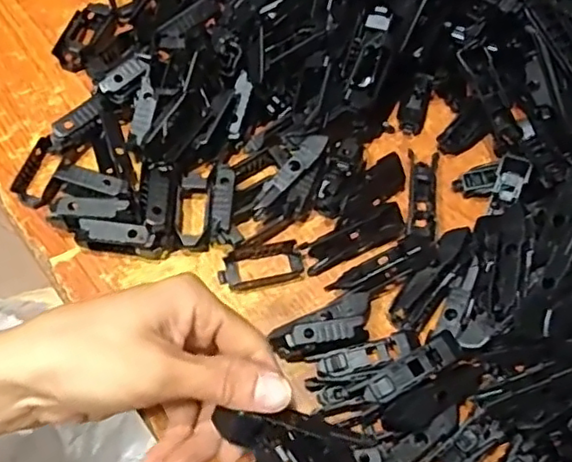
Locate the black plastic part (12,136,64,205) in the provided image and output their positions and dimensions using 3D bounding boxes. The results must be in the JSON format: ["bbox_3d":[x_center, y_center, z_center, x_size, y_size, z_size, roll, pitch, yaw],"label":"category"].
[{"bbox_3d":[-0.157,-0.038,0.392,0.022,0.013,0.044,15,67,3],"label":"black plastic part"}]

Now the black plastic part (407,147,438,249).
[{"bbox_3d":[0.089,-0.021,0.399,0.019,0.014,0.071,7,67,0],"label":"black plastic part"}]

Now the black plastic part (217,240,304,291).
[{"bbox_3d":[-0.015,0.022,0.376,0.051,0.008,0.026,-15,69,-9],"label":"black plastic part"}]

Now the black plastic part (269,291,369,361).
[{"bbox_3d":[0.022,0.059,0.355,0.058,0.022,0.026,-23,70,-12],"label":"black plastic part"}]

